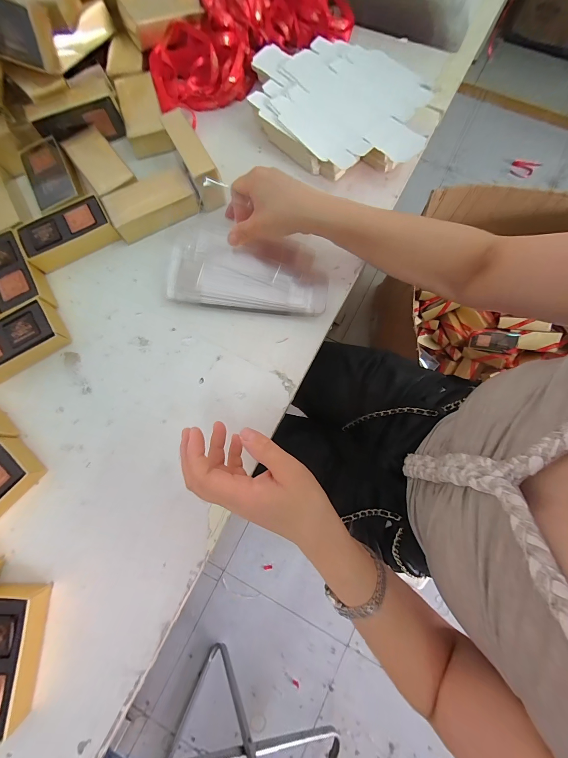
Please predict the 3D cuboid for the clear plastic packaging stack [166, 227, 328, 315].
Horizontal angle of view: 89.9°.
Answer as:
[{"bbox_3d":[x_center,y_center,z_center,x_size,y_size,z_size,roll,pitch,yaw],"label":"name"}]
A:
[{"bbox_3d":[-0.045,-0.139,0.375,0.202,0.025,0.102,8,78,1],"label":"clear plastic packaging stack"}]

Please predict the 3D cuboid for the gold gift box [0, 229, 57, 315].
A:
[{"bbox_3d":[-0.356,-0.135,0.377,0.059,0.030,0.115,-29,79,-7],"label":"gold gift box"}]

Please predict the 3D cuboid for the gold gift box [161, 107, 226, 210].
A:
[{"bbox_3d":[-0.123,-0.298,0.394,0.032,0.056,0.120,-28,79,-6],"label":"gold gift box"}]

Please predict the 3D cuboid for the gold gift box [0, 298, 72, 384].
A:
[{"bbox_3d":[-0.335,-0.044,0.355,0.119,0.032,0.061,-36,80,-8],"label":"gold gift box"}]

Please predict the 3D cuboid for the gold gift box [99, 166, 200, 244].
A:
[{"bbox_3d":[-0.183,-0.243,0.396,0.115,0.027,0.070,-26,79,-6],"label":"gold gift box"}]

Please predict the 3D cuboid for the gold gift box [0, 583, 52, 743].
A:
[{"bbox_3d":[-0.277,0.272,0.281,0.060,0.034,0.116,4,78,0],"label":"gold gift box"}]

